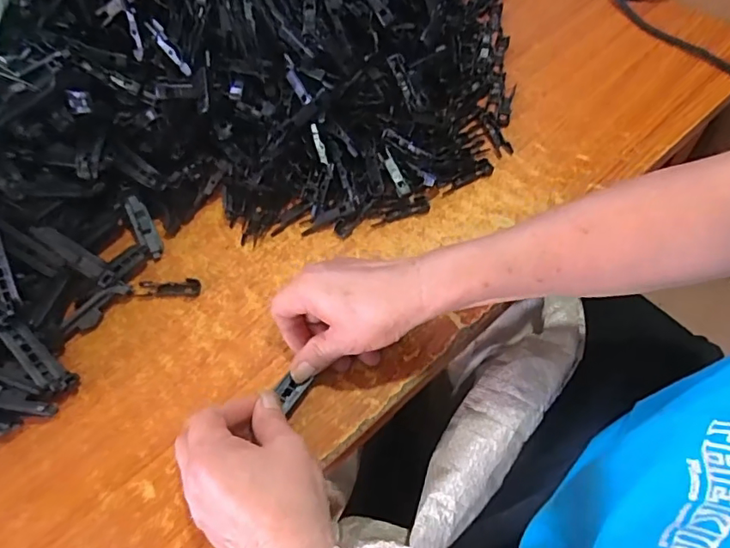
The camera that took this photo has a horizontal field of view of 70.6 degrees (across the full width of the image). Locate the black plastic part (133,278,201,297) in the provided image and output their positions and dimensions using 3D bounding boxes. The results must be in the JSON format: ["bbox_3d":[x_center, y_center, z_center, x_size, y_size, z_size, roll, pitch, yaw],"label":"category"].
[{"bbox_3d":[-0.171,0.011,0.445,0.056,0.009,0.014,0,60,6],"label":"black plastic part"}]

